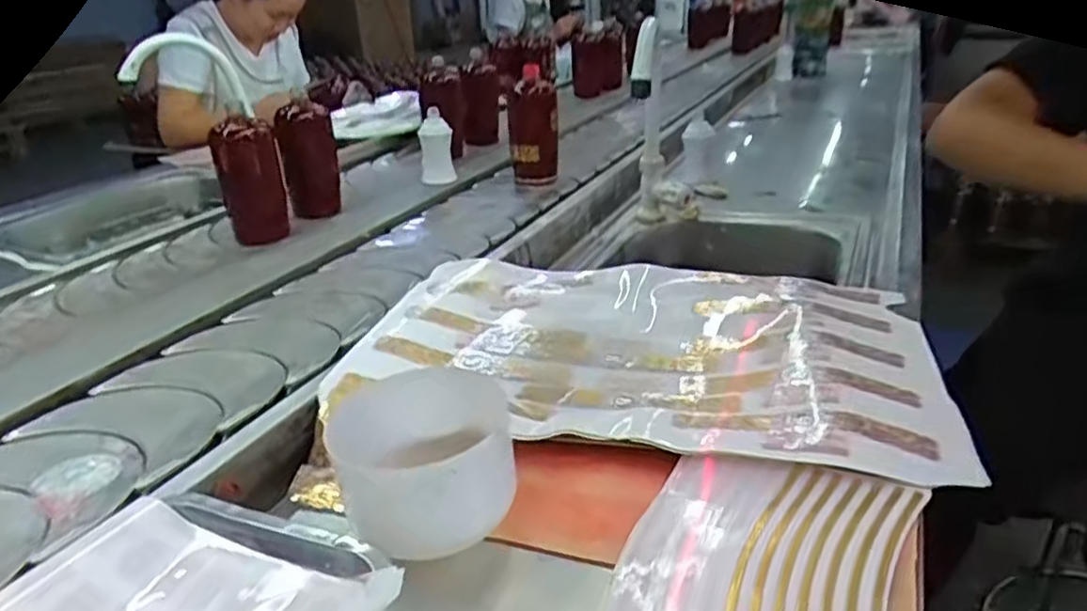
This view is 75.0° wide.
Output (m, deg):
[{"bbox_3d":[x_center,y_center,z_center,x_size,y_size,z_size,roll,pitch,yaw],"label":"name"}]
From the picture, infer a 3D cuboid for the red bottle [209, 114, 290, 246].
[{"bbox_3d":[-0.431,-0.183,1.047,0.080,0.168,0.057,2,25,13],"label":"red bottle"}]

